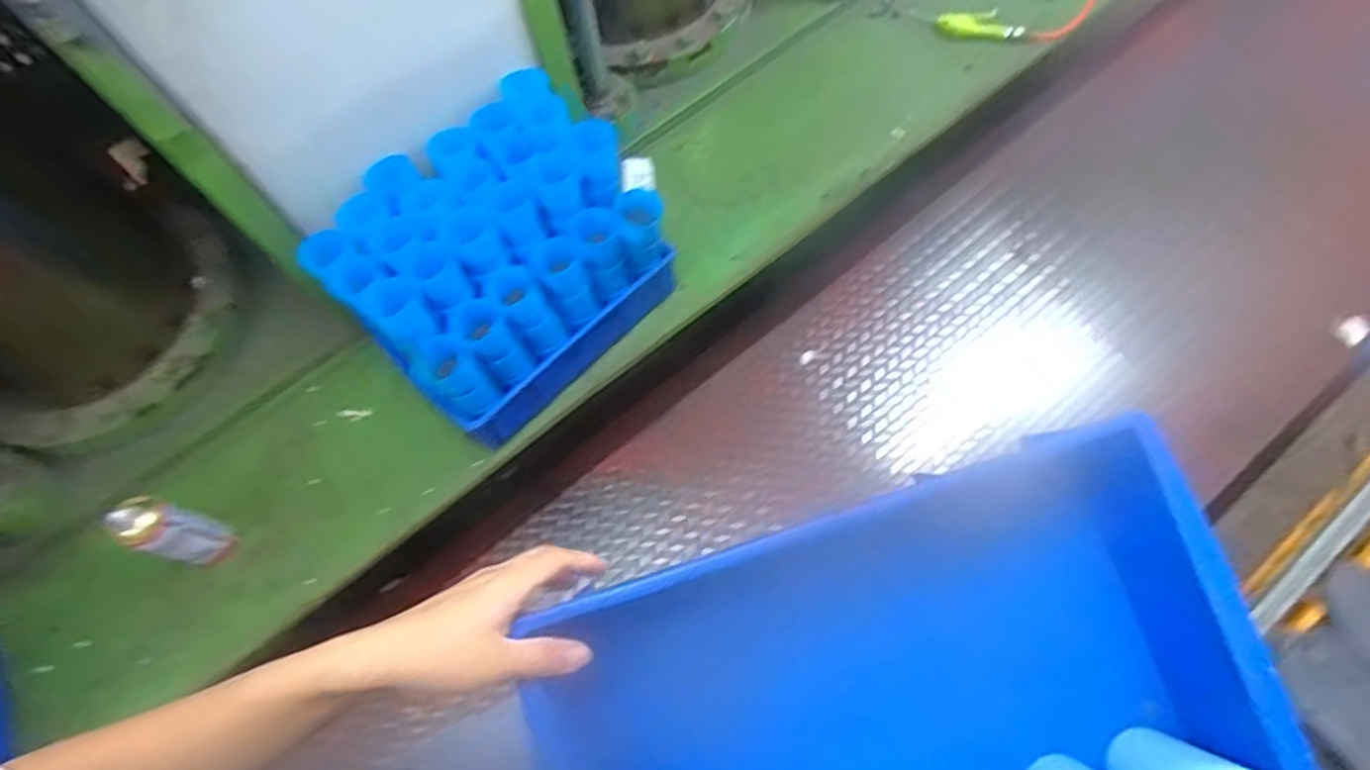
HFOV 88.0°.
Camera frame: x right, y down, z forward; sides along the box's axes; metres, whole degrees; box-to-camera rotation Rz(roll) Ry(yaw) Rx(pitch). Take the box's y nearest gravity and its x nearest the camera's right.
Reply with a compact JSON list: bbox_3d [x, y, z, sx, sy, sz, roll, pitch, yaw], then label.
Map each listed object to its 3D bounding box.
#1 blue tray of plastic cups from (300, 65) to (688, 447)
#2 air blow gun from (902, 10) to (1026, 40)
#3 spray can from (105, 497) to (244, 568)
[{"bbox_3d":[-0.260,-0.174,1.027,0.290,0.290,0.393,41,75,18],"label":"blue tray of plastic cups"},{"bbox_3d":[0.523,-0.684,1.337,0.212,0.025,0.061,10,68,8],"label":"air blow gun"},{"bbox_3d":[-0.670,0.195,0.937,0.052,0.168,0.065,8,68,7],"label":"spray can"}]

